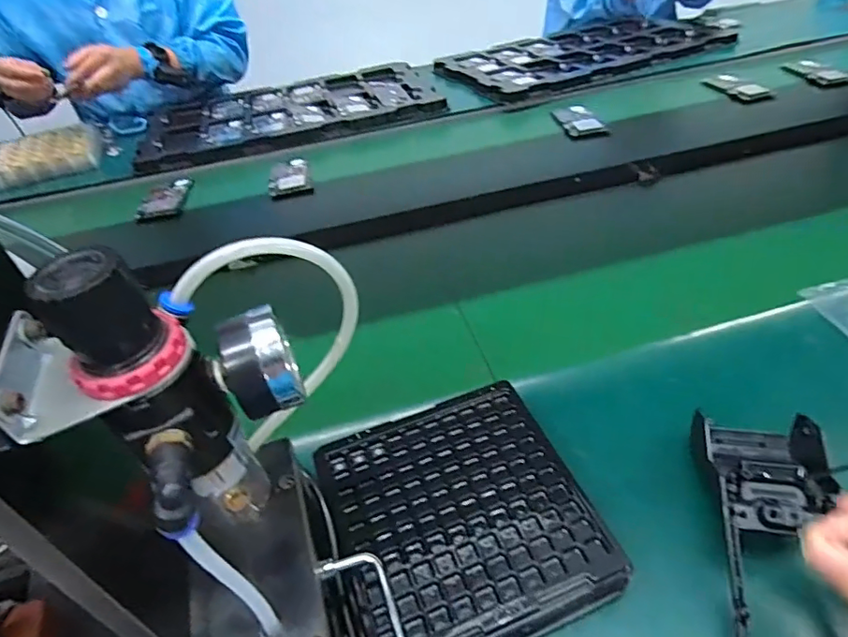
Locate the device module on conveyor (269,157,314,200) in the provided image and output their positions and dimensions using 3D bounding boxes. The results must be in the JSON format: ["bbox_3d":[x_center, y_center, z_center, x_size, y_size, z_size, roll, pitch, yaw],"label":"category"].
[{"bbox_3d":[-0.217,-0.227,0.866,0.065,0.014,0.114,-15,41,-8],"label":"device module on conveyor"}]

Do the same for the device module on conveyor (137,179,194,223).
[{"bbox_3d":[-0.407,-0.188,0.852,0.064,0.018,0.121,-11,41,-4],"label":"device module on conveyor"}]

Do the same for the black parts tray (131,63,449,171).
[{"bbox_3d":[-0.270,-0.414,1.075,0.557,0.029,0.334,-16,42,-10],"label":"black parts tray"}]

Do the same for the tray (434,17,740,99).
[{"bbox_3d":[0.346,-0.582,1.168,0.614,0.021,0.340,-18,42,-11],"label":"tray"}]

